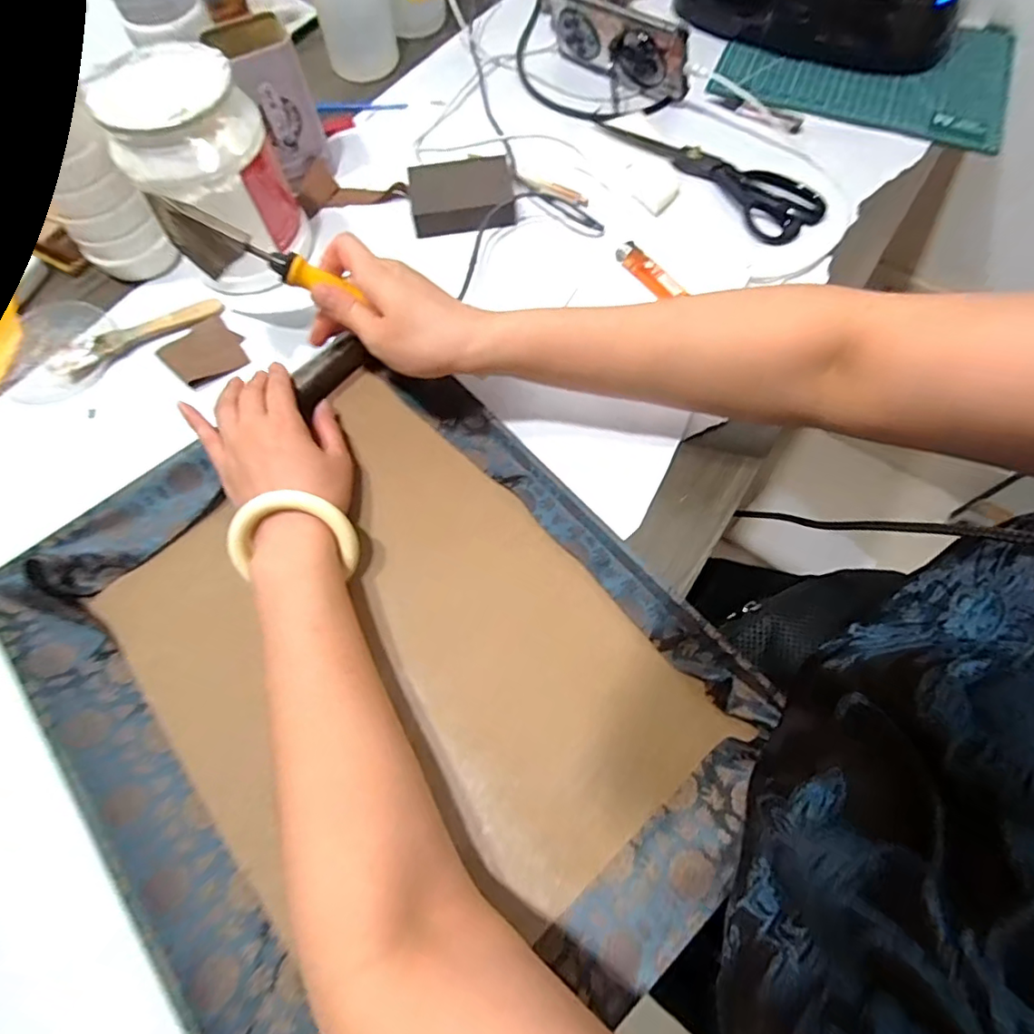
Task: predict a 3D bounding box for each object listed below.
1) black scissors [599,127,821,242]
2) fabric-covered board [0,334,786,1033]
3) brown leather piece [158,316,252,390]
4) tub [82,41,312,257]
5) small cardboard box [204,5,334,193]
[{"bbox_3d":[0.186,-0.340,0.527,0.229,0.015,0.075,36,73,15],"label":"black scissors"},{"bbox_3d":[-0.090,0.098,0.347,0.348,0.034,0.427,-40,72,-14],"label":"fabric-covered board"},{"bbox_3d":[-0.265,-0.141,0.457,0.061,0.005,0.060,38,74,16],"label":"brown leather piece"},{"bbox_3d":[-0.245,-0.277,0.435,0.106,0.151,0.101,-1,68,2],"label":"tub"},{"bbox_3d":[-0.224,-0.383,0.501,0.064,0.110,0.070,-35,71,-12],"label":"small cardboard box"}]

